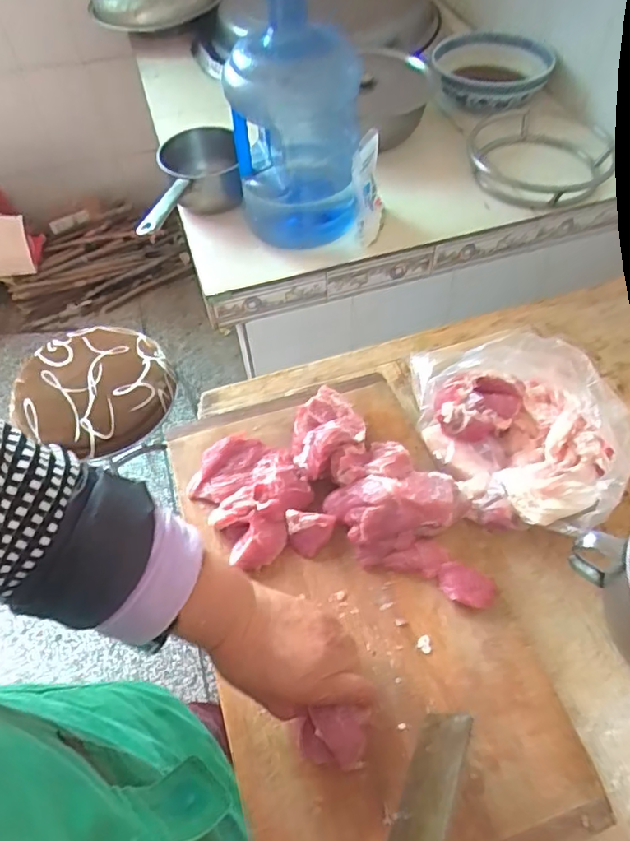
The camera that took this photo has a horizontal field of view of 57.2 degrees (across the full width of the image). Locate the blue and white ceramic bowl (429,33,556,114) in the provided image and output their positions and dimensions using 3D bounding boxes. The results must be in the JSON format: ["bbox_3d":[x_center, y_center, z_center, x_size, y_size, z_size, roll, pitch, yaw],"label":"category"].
[{"bbox_3d":[0.359,-0.716,1.194,0.226,0.076,0.228,6,54,7],"label":"blue and white ceramic bowl"}]

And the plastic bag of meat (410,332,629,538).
[{"bbox_3d":[0.197,0.007,0.573,0.207,0.086,0.190,10,55,8],"label":"plastic bag of meat"}]

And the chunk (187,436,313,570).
[{"bbox_3d":[-0.057,0.067,0.533,0.092,0.026,0.122,-30,58,-18],"label":"chunk"}]

